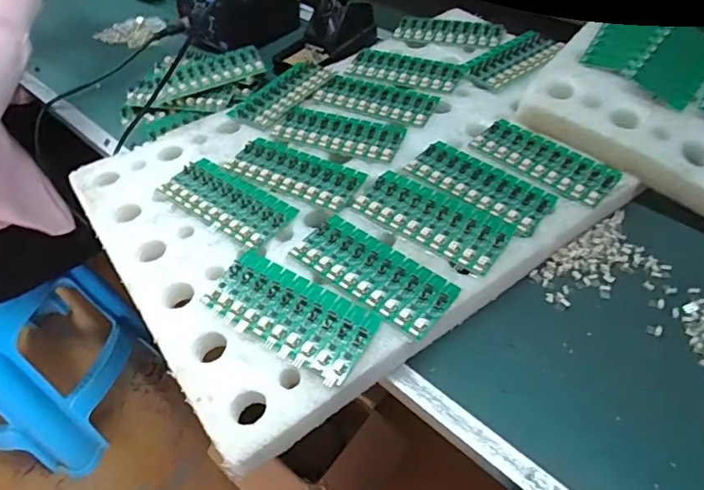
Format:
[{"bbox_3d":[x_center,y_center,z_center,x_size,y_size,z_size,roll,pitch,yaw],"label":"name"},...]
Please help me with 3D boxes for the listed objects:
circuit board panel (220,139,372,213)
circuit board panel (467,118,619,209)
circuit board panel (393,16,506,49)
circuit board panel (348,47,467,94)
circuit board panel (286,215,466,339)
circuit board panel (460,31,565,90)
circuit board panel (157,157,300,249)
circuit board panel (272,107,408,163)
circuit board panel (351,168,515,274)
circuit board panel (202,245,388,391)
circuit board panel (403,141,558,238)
[{"bbox_3d":[-0.058,-0.076,0.510,0.139,0.004,0.064,21,54,20],"label":"circuit board panel"},{"bbox_3d":[0.190,-0.086,0.505,0.137,0.005,0.058,34,59,28],"label":"circuit board panel"},{"bbox_3d":[0.128,-0.282,0.670,0.137,0.011,0.051,14,52,15],"label":"circuit board panel"},{"bbox_3d":[0.066,-0.217,0.622,0.137,0.006,0.061,18,53,18],"label":"circuit board panel"},{"bbox_3d":[0.017,0.022,0.426,0.137,0.010,0.061,31,58,26],"label":"circuit board panel"},{"bbox_3d":[0.200,-0.228,0.618,0.135,0.007,0.058,-31,55,-22],"label":"circuit board panel"},{"bbox_3d":[-0.121,-0.045,0.487,0.135,0.006,0.060,29,57,25],"label":"circuit board panel"},{"bbox_3d":[-0.014,-0.123,0.551,0.140,0.005,0.063,16,52,16],"label":"circuit board panel"},{"bbox_3d":[0.071,-0.024,0.461,0.138,0.009,0.061,28,56,24],"label":"circuit board panel"},{"bbox_3d":[-0.049,0.053,0.400,0.135,0.011,0.065,26,56,23],"label":"circuit board panel"},{"bbox_3d":[0.123,-0.059,0.488,0.138,0.006,0.061,34,59,27],"label":"circuit board panel"}]

